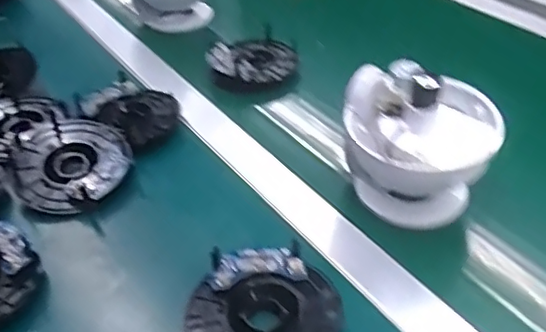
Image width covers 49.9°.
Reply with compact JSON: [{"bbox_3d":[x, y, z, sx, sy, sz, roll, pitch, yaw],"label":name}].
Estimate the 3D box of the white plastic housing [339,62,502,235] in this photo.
[{"bbox_3d":[0.118,-0.020,0.473,0.118,0.099,0.114,3,68,14],"label":"white plastic housing"}]

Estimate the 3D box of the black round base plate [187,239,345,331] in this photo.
[{"bbox_3d":[-0.006,0.098,0.390,0.099,0.018,0.100,0,47,3],"label":"black round base plate"}]

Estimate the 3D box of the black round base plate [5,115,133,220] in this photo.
[{"bbox_3d":[-0.181,-0.005,0.525,0.097,0.024,0.102,-22,44,-28],"label":"black round base plate"}]

